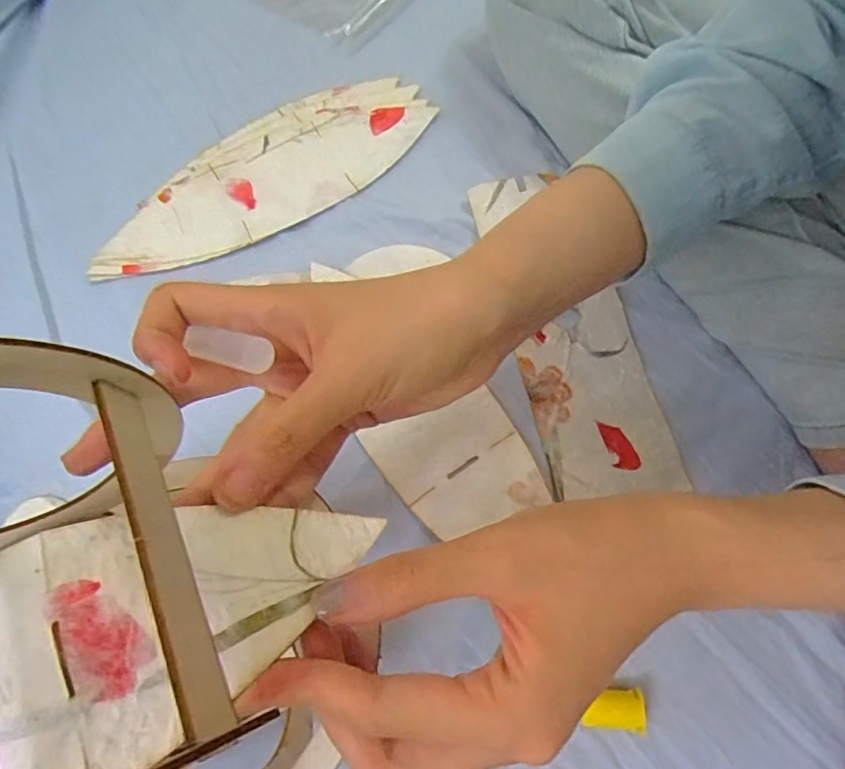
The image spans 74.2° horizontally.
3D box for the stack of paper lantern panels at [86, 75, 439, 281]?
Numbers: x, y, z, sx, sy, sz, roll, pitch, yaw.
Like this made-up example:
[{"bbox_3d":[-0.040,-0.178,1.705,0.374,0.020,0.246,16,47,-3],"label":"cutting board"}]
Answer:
[{"bbox_3d":[-0.119,-0.161,0.423,0.271,0.008,0.097,-33,72,-10],"label":"stack of paper lantern panels"}]

